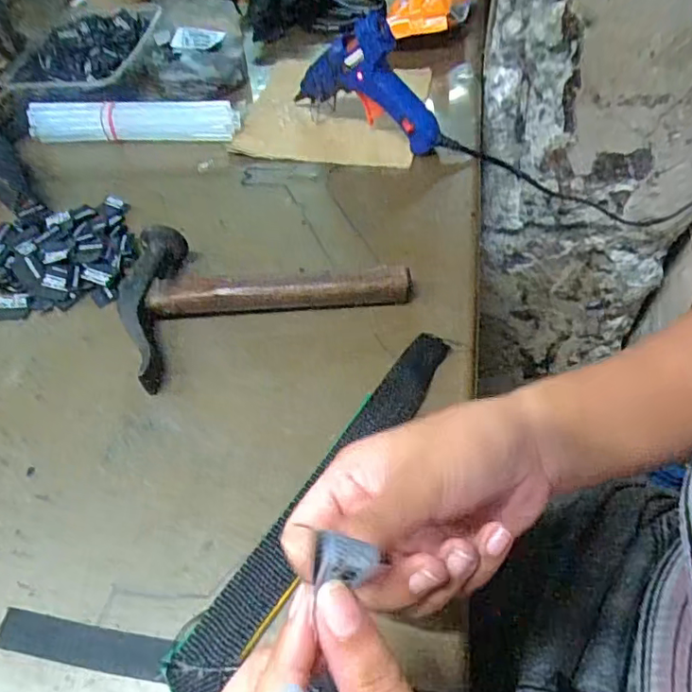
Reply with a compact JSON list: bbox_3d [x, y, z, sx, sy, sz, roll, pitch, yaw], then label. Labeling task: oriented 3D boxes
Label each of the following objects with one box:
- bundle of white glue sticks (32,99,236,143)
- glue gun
[{"bbox_3d":[-0.192,-0.202,0.506,0.190,0.027,0.032,1,52,4],"label":"bundle of white glue sticks"},{"bbox_3d":[0.017,-0.218,0.454,0.128,0.097,0.026,27,58,22],"label":"glue gun"}]

